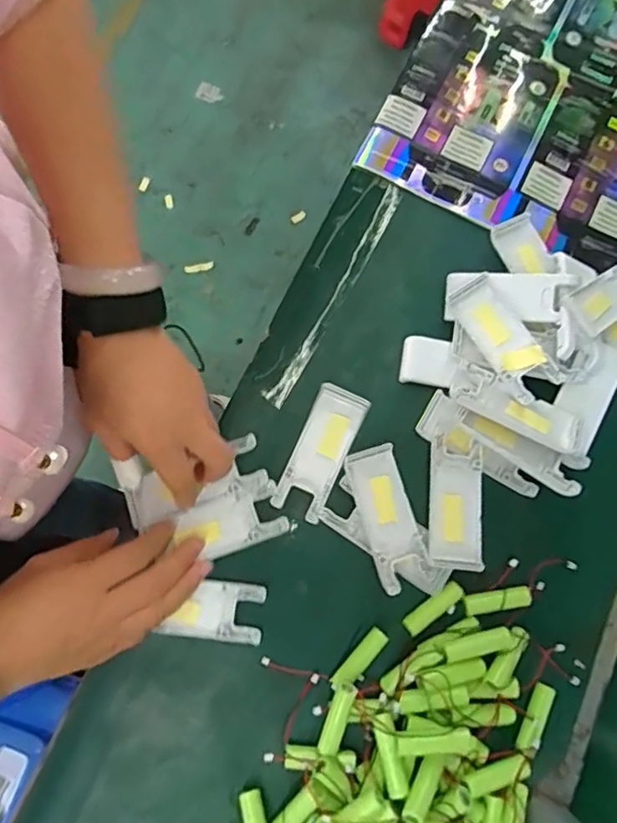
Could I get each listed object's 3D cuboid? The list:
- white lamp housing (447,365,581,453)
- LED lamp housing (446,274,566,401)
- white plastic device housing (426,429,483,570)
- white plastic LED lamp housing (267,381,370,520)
[{"bbox_3d":[0.164,-0.002,0.460,0.099,0.016,0.037,29,77,6],"label":"white lamp housing"},{"bbox_3d":[0.156,-0.059,0.466,0.039,0.017,0.104,-29,78,-8],"label":"LED lamp housing"},{"bbox_3d":[0.113,0.071,0.448,0.041,0.012,0.096,6,76,1],"label":"white plastic device housing"},{"bbox_3d":[0.009,0.031,0.464,0.041,0.012,0.105,24,77,5],"label":"white plastic LED lamp housing"}]

